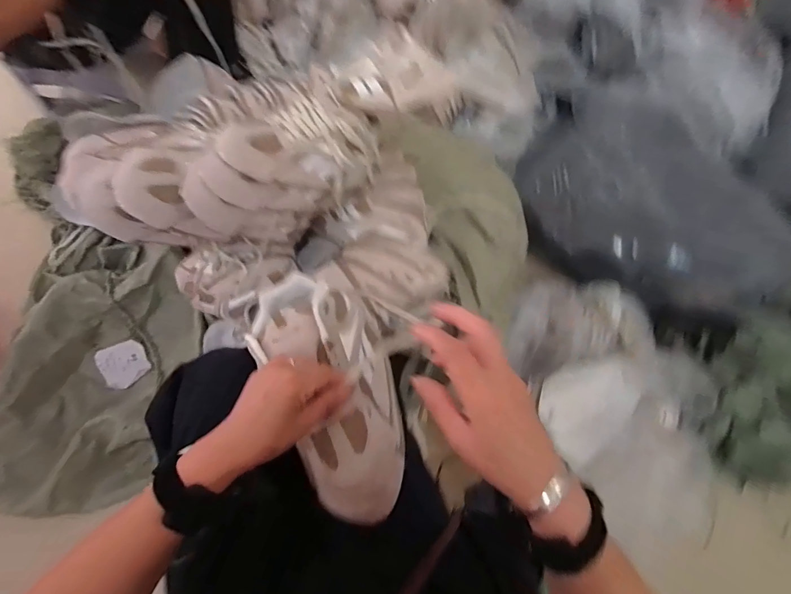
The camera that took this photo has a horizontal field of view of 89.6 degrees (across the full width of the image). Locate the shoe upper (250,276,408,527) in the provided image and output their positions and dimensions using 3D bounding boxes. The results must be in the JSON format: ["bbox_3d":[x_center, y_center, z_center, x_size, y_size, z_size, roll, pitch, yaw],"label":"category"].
[{"bbox_3d":[-0.068,0.097,0.435,0.130,0.059,0.269,-23,78,-8],"label":"shoe upper"}]

